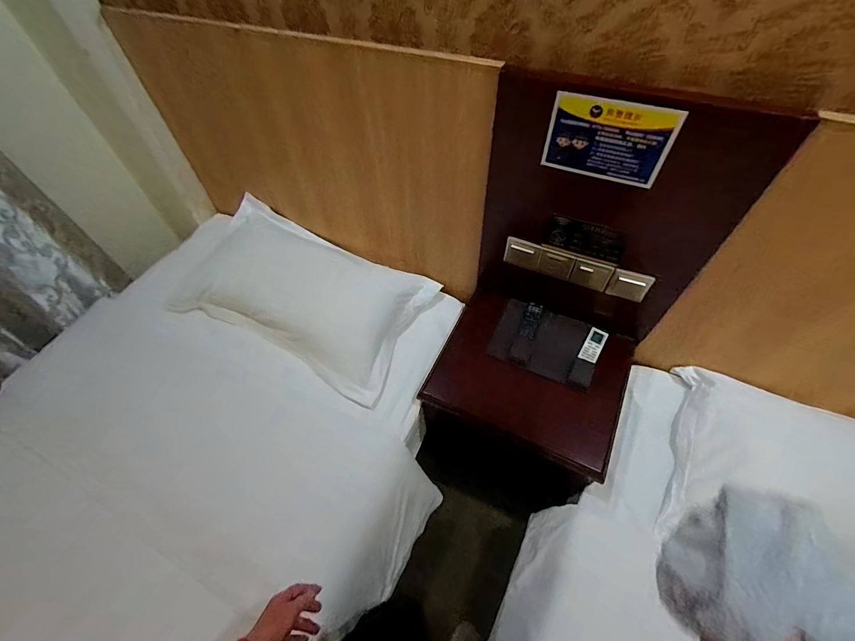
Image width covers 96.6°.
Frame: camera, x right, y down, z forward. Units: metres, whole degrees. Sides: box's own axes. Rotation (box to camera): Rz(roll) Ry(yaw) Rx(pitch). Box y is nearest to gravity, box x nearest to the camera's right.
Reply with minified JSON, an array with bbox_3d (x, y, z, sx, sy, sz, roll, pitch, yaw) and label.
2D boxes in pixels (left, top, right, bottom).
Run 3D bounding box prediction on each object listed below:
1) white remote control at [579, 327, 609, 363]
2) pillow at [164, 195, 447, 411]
[{"bbox_3d":[0.443,0.064,1.013,0.045,0.020,0.100,27,60,19],"label":"white remote control"},{"bbox_3d":[-0.390,-0.089,1.195,0.750,0.143,0.421,22,59,16],"label":"pillow"}]

